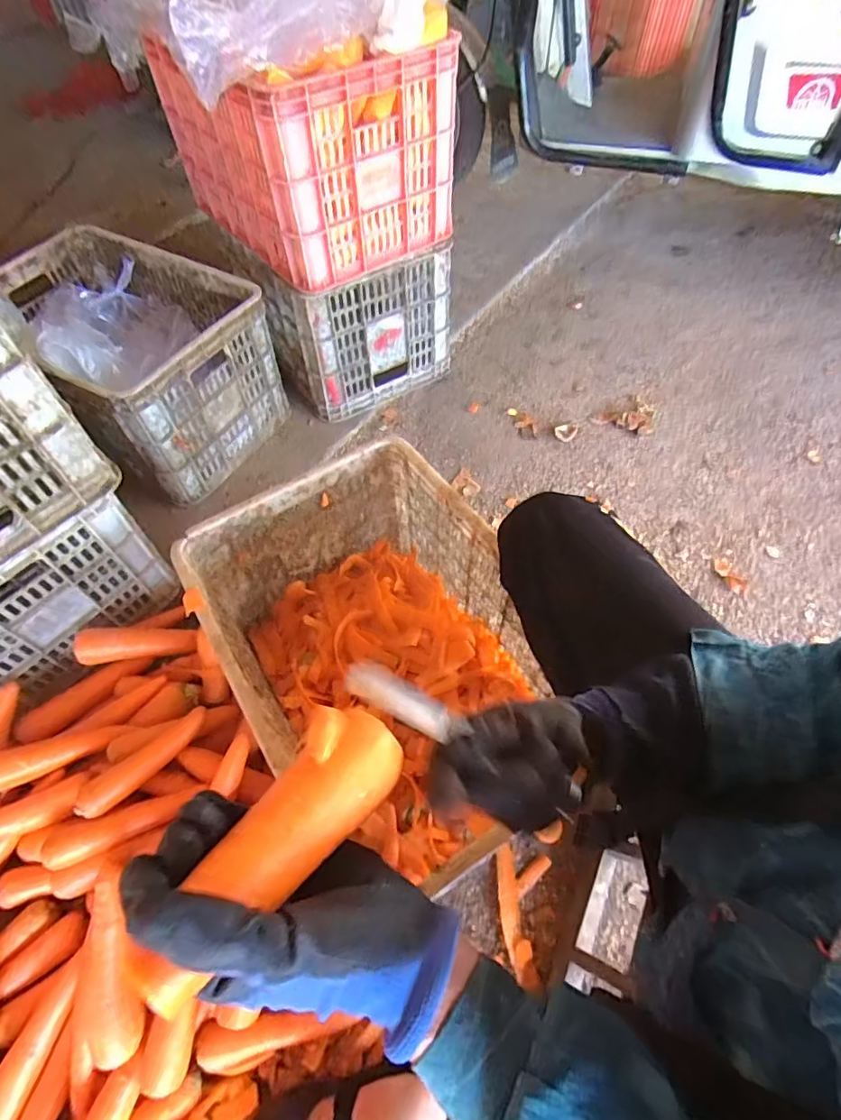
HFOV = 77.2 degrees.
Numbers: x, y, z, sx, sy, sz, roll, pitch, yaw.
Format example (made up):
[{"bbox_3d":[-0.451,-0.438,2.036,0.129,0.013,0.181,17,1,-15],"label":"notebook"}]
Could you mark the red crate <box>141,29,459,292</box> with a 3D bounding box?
[{"bbox_3d":[-0.213,-0.774,0.969,0.327,0.281,0.468,-35,61,-19],"label":"red crate"}]

